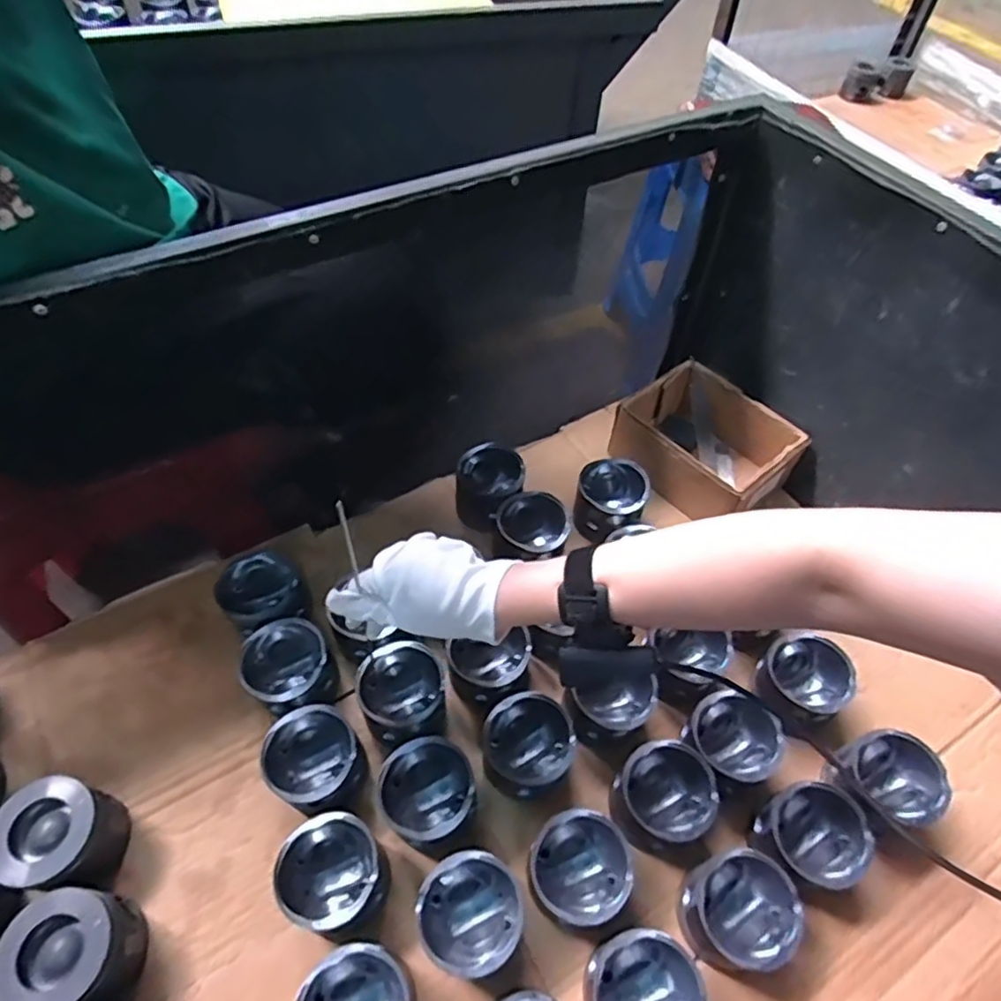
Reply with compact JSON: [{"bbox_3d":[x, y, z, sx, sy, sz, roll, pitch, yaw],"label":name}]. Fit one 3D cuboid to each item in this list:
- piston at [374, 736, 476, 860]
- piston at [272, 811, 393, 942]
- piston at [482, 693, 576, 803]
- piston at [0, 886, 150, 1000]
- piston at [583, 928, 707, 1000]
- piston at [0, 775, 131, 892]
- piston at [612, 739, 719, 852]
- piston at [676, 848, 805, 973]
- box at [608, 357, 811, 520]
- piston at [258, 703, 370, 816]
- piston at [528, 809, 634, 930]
[{"bbox_3d":[-0.067,0.280,0.611,0.082,0.070,0.090,1,55,-2],"label":"piston"},{"bbox_3d":[-0.145,0.332,0.574,0.092,0.078,0.083,28,58,16],"label":"piston"},{"bbox_3d":[0.027,0.244,0.637,0.082,0.068,0.084,1,55,-2],"label":"piston"},{"bbox_3d":[-0.350,0.371,0.533,0.091,0.077,0.083,1,55,-2],"label":"piston"},{"bbox_3d":[0.113,0.397,0.522,0.083,0.068,0.081,1,55,-2],"label":"piston"},{"bbox_3d":[-0.392,0.300,0.579,0.080,0.084,0.082,1,55,-2],"label":"piston"},{"bbox_3d":[0.153,0.282,0.615,0.082,0.069,0.084,38,62,22],"label":"piston"},{"bbox_3d":[0.205,0.355,0.563,0.081,0.075,0.086,37,61,21],"label":"piston"},{"bbox_3d":[0.267,-0.066,0.868,0.164,0.111,0.206,-34,63,-23],"label":"box"},{"bbox_3d":[-0.177,0.252,0.626,0.087,0.075,0.083,1,55,-2],"label":"piston"},{"bbox_3d":[0.068,0.330,0.577,0.082,0.078,0.084,1,55,-2],"label":"piston"}]

